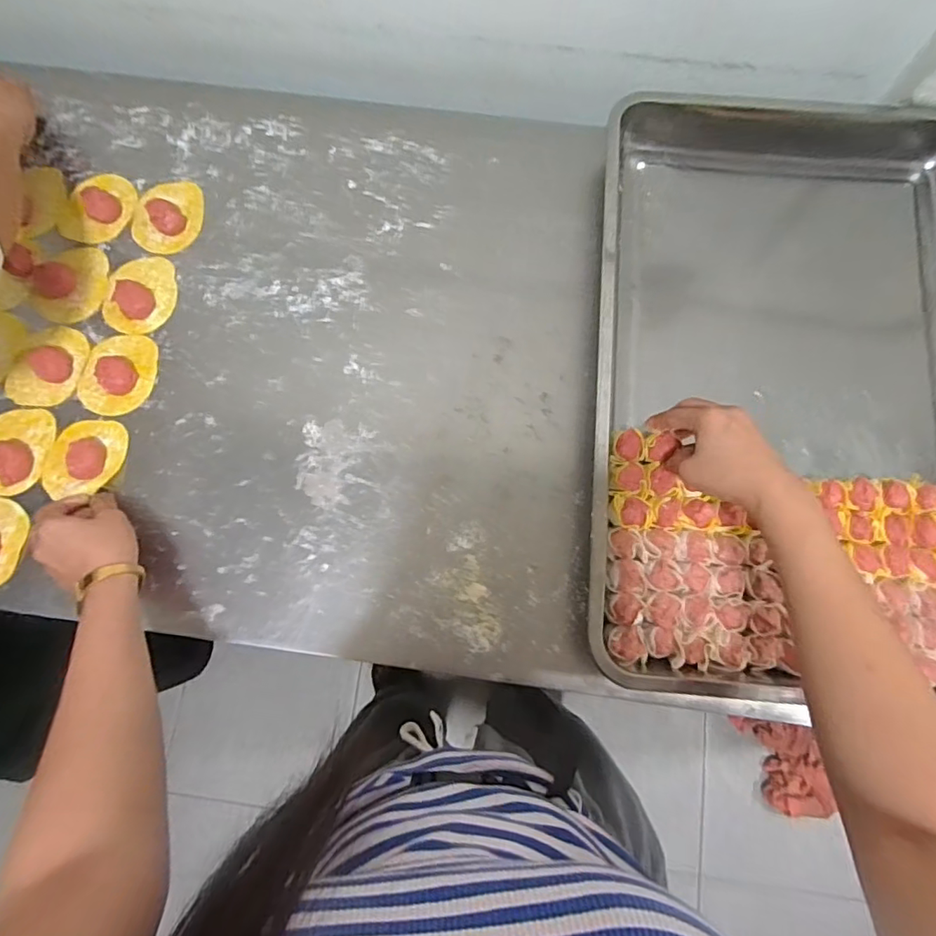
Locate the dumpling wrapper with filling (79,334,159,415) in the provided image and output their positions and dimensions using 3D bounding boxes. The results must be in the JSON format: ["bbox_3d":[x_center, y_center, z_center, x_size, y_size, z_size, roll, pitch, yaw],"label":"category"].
[{"bbox_3d":[-0.358,-0.098,0.544,0.068,0.022,0.085,11,78,1],"label":"dumpling wrapper with filling"}]

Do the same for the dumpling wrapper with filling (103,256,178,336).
[{"bbox_3d":[-0.348,-0.185,0.570,0.072,0.012,0.089,7,78,0],"label":"dumpling wrapper with filling"}]

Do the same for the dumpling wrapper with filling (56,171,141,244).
[{"bbox_3d":[-0.406,-0.285,0.592,0.067,0.008,0.088,32,79,5],"label":"dumpling wrapper with filling"}]

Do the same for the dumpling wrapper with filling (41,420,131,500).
[{"bbox_3d":[-0.375,-0.010,0.528,0.064,0.012,0.083,22,78,4],"label":"dumpling wrapper with filling"}]

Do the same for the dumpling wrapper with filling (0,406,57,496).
[{"bbox_3d":[-0.449,-0.019,0.531,0.069,0.013,0.088,8,78,1],"label":"dumpling wrapper with filling"}]

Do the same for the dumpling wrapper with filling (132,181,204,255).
[{"bbox_3d":[-0.328,-0.280,0.583,0.071,0.023,0.088,12,78,1],"label":"dumpling wrapper with filling"}]

